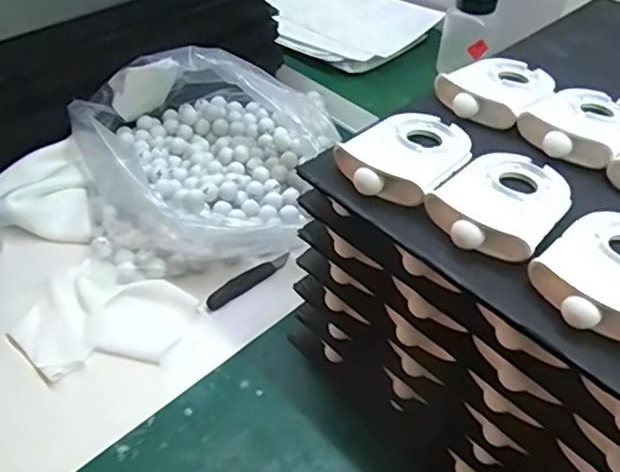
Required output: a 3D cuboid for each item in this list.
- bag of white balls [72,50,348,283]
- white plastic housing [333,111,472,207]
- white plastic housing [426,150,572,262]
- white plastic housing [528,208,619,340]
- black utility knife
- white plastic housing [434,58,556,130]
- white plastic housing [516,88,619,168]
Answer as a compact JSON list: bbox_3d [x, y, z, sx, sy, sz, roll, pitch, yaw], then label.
[{"bbox_3d":[-0.096,-0.080,0.541,0.210,0.096,0.218,-12,47,-14],"label":"bag of white balls"},{"bbox_3d":[0.056,-0.049,0.342,0.058,0.014,0.086,29,51,24],"label":"white plastic housing"},{"bbox_3d":[0.102,-0.022,0.317,0.056,0.015,0.086,31,52,26],"label":"white plastic housing"},{"bbox_3d":[0.144,0.013,0.285,0.057,0.011,0.086,35,54,29],"label":"white plastic housing"},{"bbox_3d":[-0.052,0.036,0.499,0.080,0.009,0.015,-32,54,-29],"label":"black utility knife"},{"bbox_3d":[0.123,-0.098,0.397,0.082,0.014,0.056,-33,55,-30],"label":"white plastic housing"},{"bbox_3d":[0.167,-0.071,0.368,0.057,0.014,0.080,32,52,27],"label":"white plastic housing"}]

